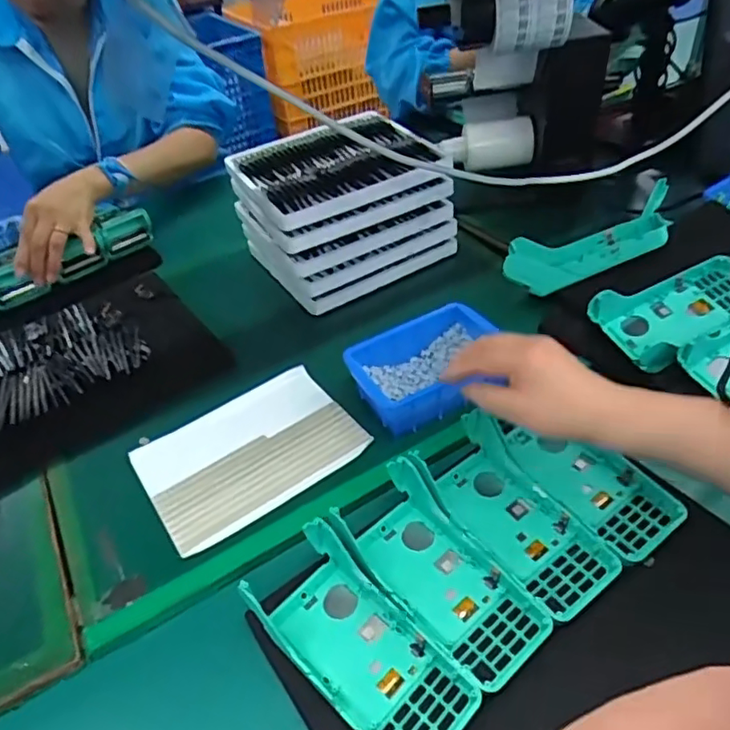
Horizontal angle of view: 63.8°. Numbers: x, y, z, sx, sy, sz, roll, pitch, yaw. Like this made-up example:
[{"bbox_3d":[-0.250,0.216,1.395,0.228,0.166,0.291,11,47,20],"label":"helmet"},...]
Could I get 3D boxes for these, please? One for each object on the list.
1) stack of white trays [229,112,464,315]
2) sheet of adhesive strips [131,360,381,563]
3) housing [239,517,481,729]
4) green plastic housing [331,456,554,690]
[{"bbox_3d":[-0.028,-0.201,0.769,0.225,0.161,0.187,-23,42,-19],"label":"stack of white trays"},{"bbox_3d":[-0.116,0.081,0.582,0.196,0.021,0.159,-27,43,-24],"label":"sheet of adhesive strips"},{"bbox_3d":[-0.006,0.193,0.417,0.079,0.057,0.171,-34,46,-30],"label":"housing"},{"bbox_3d":[0.060,0.154,0.449,0.086,0.057,0.159,-34,46,-30],"label":"green plastic housing"}]

